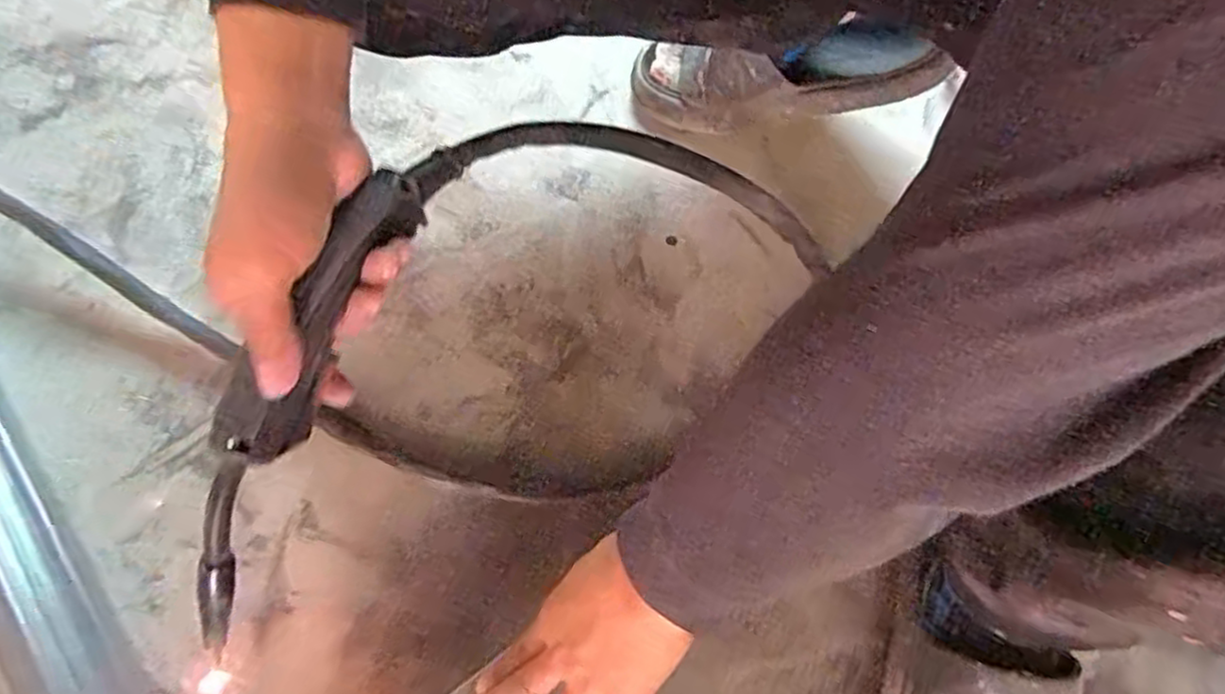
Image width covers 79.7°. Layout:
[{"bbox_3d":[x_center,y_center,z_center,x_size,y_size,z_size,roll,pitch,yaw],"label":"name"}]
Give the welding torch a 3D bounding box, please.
[{"bbox_3d":[-0.170,0.028,0.374,0.031,0.044,0.258,25,89,9],"label":"welding torch"}]

